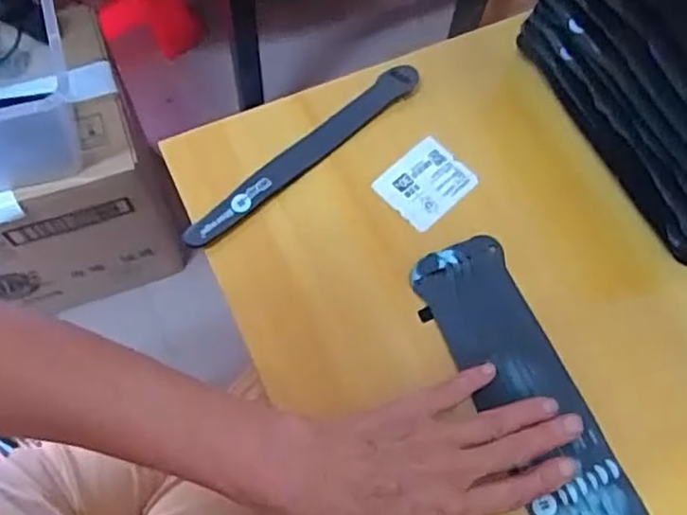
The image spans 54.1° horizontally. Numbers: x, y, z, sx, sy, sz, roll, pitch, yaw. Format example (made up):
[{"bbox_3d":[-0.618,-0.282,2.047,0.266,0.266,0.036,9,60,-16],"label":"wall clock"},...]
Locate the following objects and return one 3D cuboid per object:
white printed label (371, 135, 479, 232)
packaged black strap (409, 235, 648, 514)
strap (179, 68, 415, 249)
[{"bbox_3d":[0.055,-0.050,0.456,0.057,0.005,0.048,-41,76,-13],"label":"white printed label"},{"bbox_3d":[0.109,0.082,0.400,0.062,0.008,0.202,-21,71,-10],"label":"packaged black strap"},{"bbox_3d":[-0.025,-0.069,0.452,0.195,0.014,0.019,-41,74,-16],"label":"strap"}]

